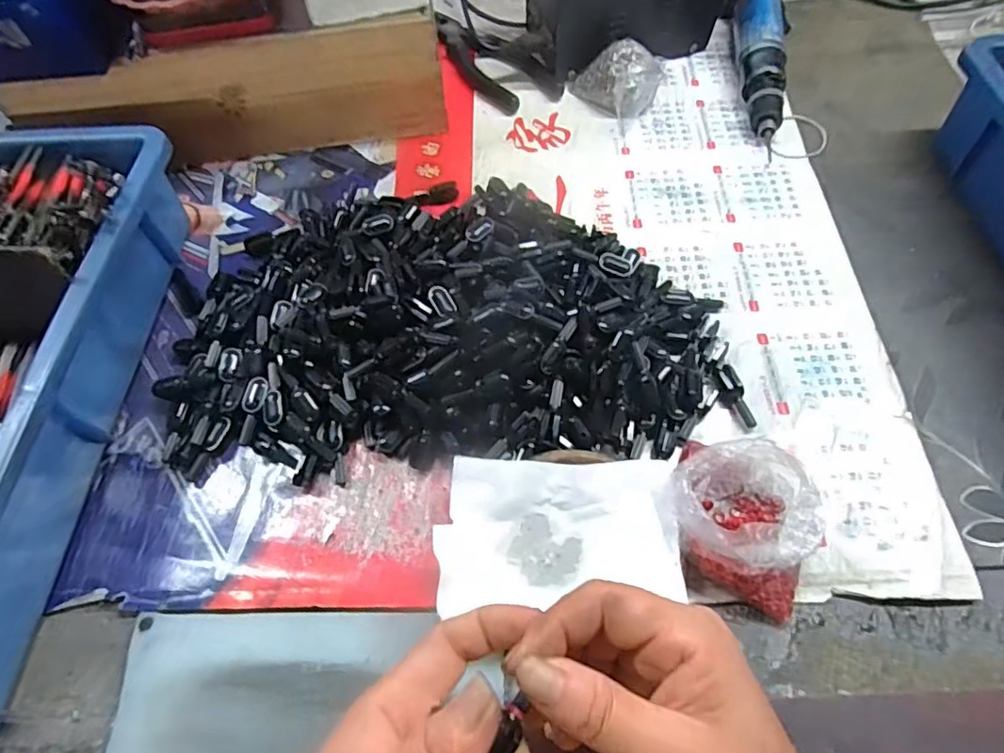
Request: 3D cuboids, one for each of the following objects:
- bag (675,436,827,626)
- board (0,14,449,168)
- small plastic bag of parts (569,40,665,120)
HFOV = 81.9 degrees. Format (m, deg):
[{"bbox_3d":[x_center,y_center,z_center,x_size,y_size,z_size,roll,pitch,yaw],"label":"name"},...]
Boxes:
[{"bbox_3d":[0.132,0.073,0.311,0.083,0.043,0.080,21,63,14],"label":"bag"},{"bbox_3d":[-0.206,-0.226,0.467,0.316,0.113,0.030,-10,65,4],"label":"board"},{"bbox_3d":[0.104,-0.253,0.498,0.063,0.040,0.071,-24,61,-11],"label":"small plastic bag of parts"}]

